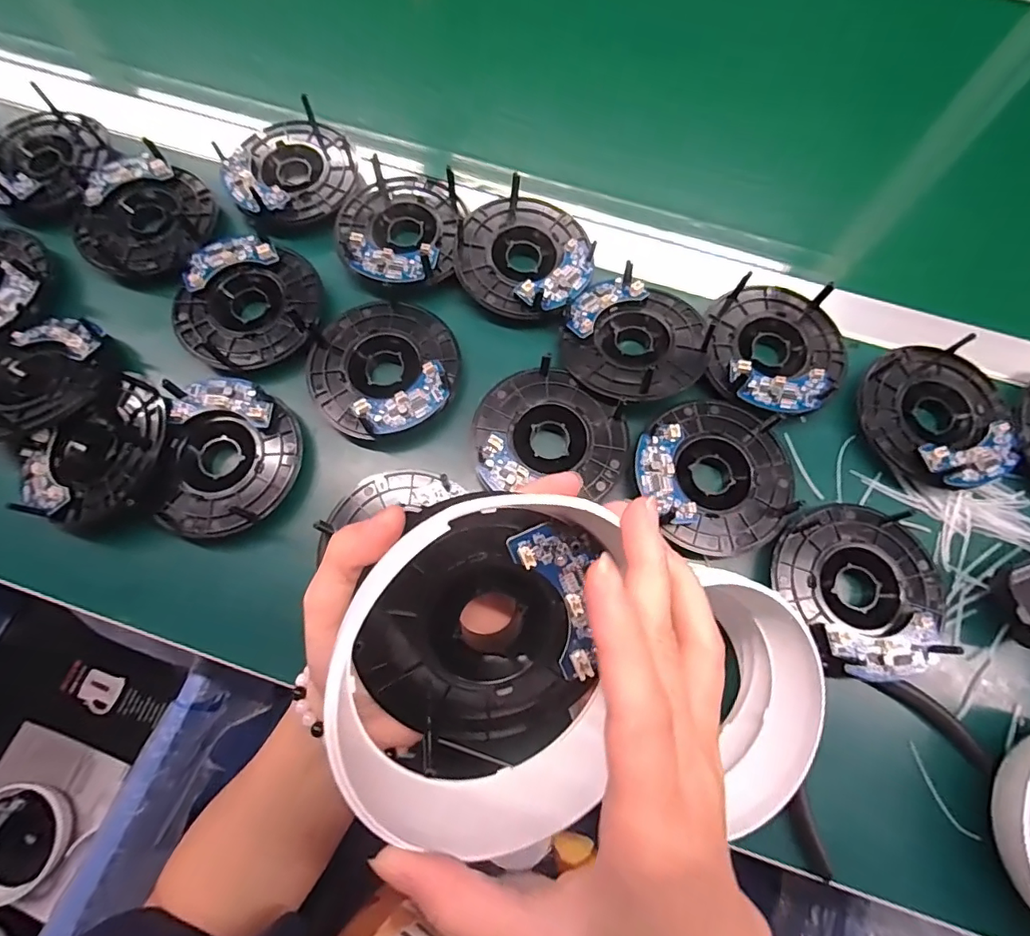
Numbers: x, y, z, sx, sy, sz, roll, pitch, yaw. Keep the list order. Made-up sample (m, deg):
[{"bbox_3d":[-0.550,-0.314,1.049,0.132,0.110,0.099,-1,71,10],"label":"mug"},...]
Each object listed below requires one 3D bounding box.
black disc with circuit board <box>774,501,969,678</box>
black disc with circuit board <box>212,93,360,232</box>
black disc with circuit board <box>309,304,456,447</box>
[{"bbox_3d":[0.214,0.070,0.313,0.093,0.024,0.101,0,73,-1],"label":"black disc with circuit board"},{"bbox_3d":[-0.175,-0.236,0.397,0.096,0.024,0.104,0,73,-1],"label":"black disc with circuit board"},{"bbox_3d":[-0.088,-0.066,0.350,0.098,0.025,0.108,-33,76,-10],"label":"black disc with circuit board"}]

